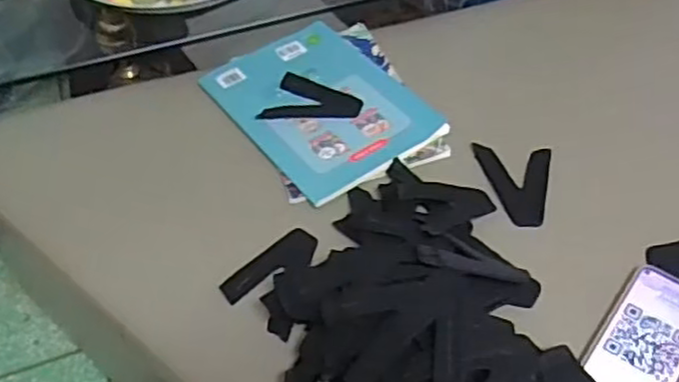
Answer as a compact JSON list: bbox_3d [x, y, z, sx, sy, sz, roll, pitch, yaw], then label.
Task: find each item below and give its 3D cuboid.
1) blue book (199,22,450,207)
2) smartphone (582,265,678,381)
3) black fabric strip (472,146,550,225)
[{"bbox_3d":[-0.024,-0.103,0.800,0.188,0.014,0.254,-30,53,-23],"label":"blue book"},{"bbox_3d":[0.272,0.127,0.601,0.073,0.007,0.149,28,54,26],"label":"smartphone"},{"bbox_3d":[0.183,-0.008,0.723,0.078,0.009,0.103,4,50,7],"label":"black fabric strip"}]

